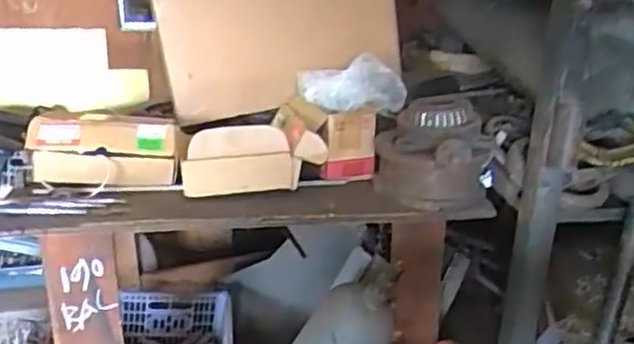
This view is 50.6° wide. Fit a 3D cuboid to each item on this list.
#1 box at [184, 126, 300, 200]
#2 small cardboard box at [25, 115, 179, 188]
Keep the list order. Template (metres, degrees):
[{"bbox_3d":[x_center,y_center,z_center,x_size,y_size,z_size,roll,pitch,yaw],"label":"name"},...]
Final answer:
[{"bbox_3d":[-0.148,-0.013,1.291,0.218,0.126,0.069,-1,22,-5],"label":"box"},{"bbox_3d":[-0.408,-0.039,1.296,0.278,0.123,0.087,-1,22,-7],"label":"small cardboard box"}]

